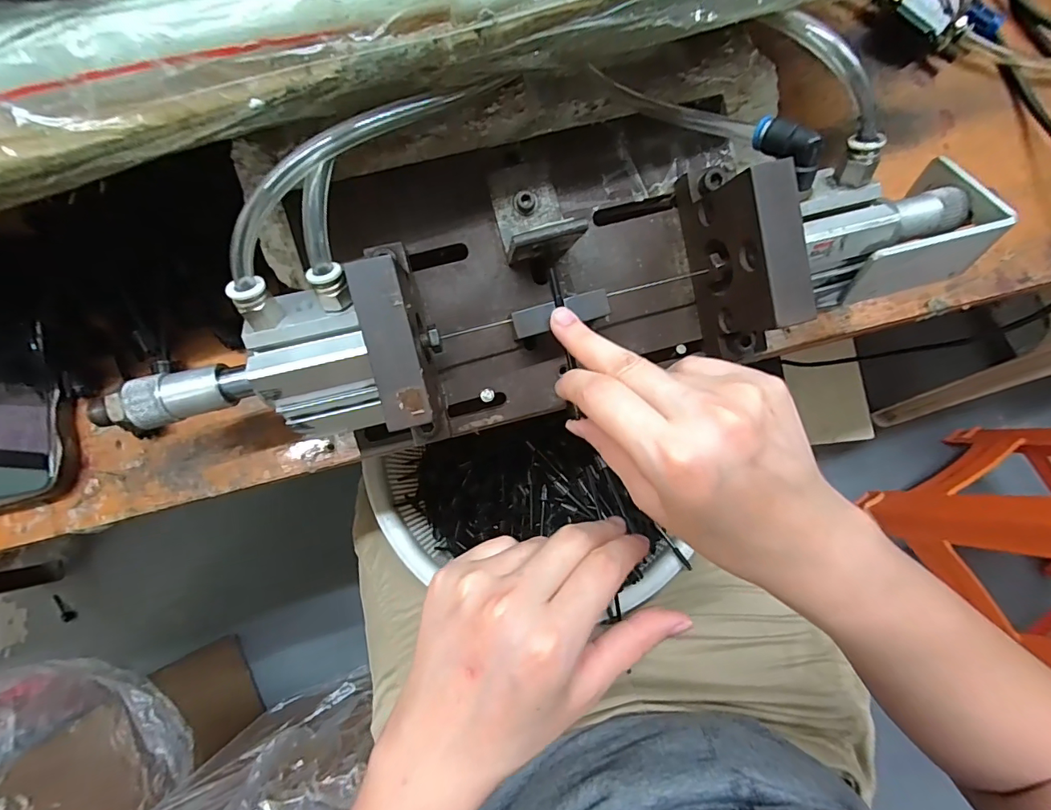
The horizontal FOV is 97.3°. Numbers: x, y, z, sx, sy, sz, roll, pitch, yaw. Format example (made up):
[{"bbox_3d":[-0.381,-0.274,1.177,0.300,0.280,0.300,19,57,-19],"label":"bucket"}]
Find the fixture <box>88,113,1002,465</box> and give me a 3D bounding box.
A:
[{"bbox_3d":[0.017,-0.076,0.237,0.425,0.093,0.137,-14,80,-2],"label":"fixture"}]

